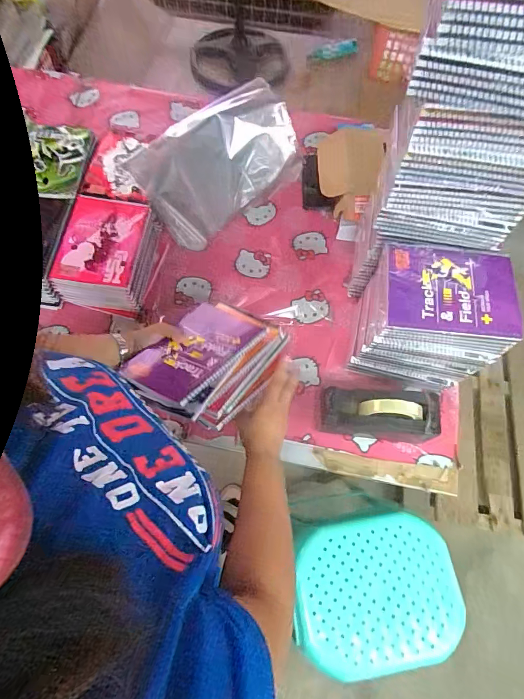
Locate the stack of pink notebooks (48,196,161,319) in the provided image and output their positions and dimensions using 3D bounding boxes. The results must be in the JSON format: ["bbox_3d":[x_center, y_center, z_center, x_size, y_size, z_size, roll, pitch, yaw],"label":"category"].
[{"bbox_3d":[-0.319,-0.196,0.822,0.160,0.090,0.221,7,68,2],"label":"stack of pink notebooks"}]

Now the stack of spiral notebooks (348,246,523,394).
[{"bbox_3d":[0.292,-0.054,0.711,0.202,0.220,0.176,10,68,3],"label":"stack of spiral notebooks"}]

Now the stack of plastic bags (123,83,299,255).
[{"bbox_3d":[-0.088,-0.427,0.906,0.387,0.051,0.236,-38,109,-9],"label":"stack of plastic bags"}]

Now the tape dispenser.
[{"bbox_3d":[0.208,0.112,0.710,0.205,0.124,0.081,8,68,2],"label":"tape dispenser"}]

